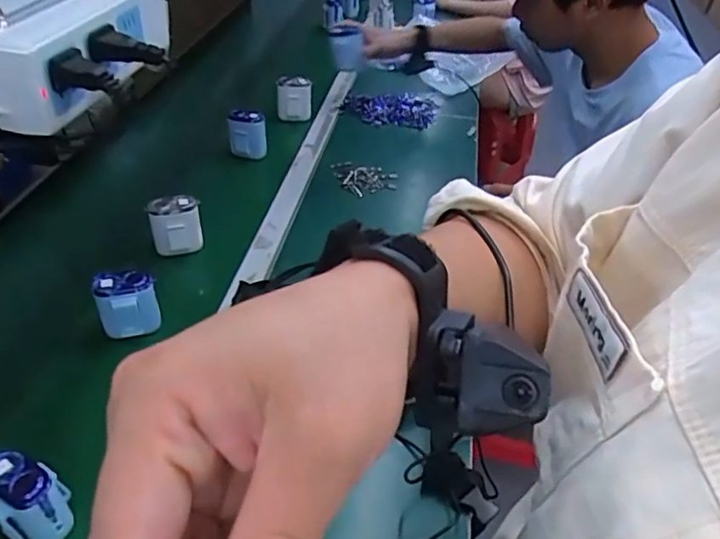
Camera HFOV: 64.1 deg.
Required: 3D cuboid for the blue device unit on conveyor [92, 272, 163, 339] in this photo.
[{"bbox_3d":[-0.289,0.043,0.715,0.068,0.076,0.037,-14,45,-19],"label":"blue device unit on conveyor"}]

